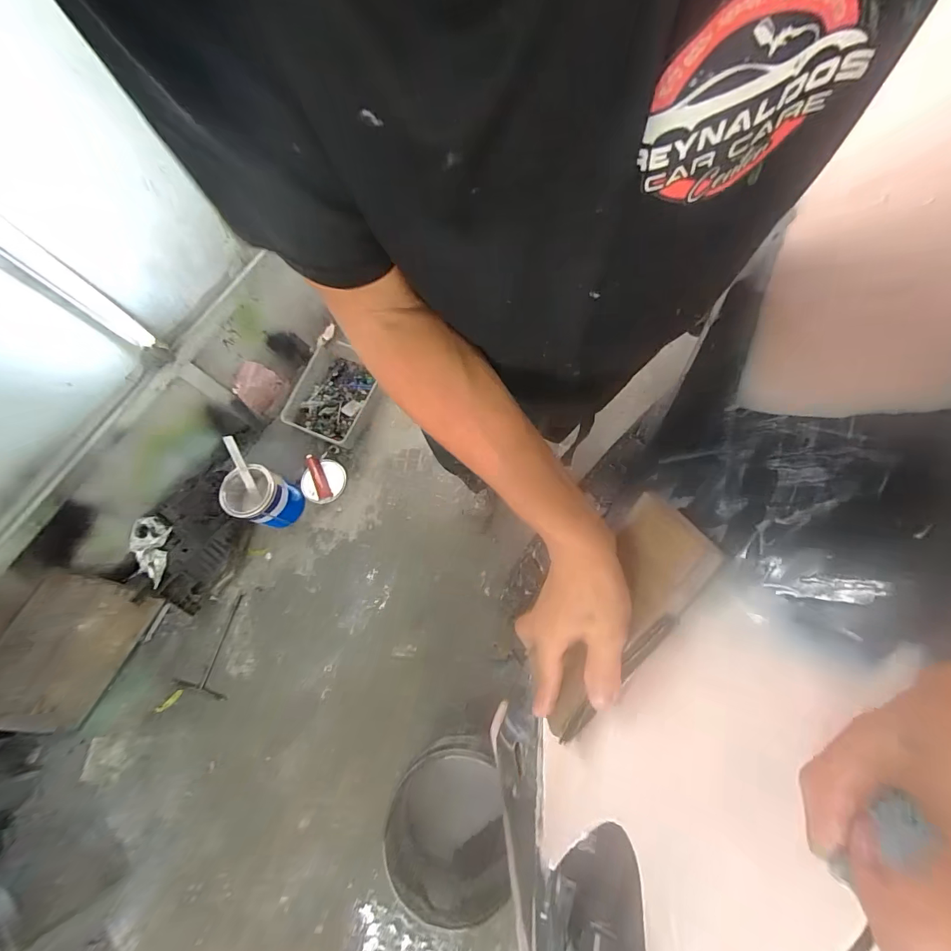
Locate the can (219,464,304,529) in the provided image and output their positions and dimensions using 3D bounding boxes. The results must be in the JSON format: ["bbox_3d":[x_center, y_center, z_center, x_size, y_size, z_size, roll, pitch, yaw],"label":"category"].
[{"bbox_3d":[-0.714,0.075,1.383,0.165,0.231,0.173,-2,73,5],"label":"can"}]

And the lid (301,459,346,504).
[{"bbox_3d":[-0.555,0.022,1.506,0.160,0.020,0.153,4,70,-12],"label":"lid"}]

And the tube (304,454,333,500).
[{"bbox_3d":[-0.581,0.008,1.503,0.049,0.034,0.185,-27,72,-3],"label":"tube"}]

